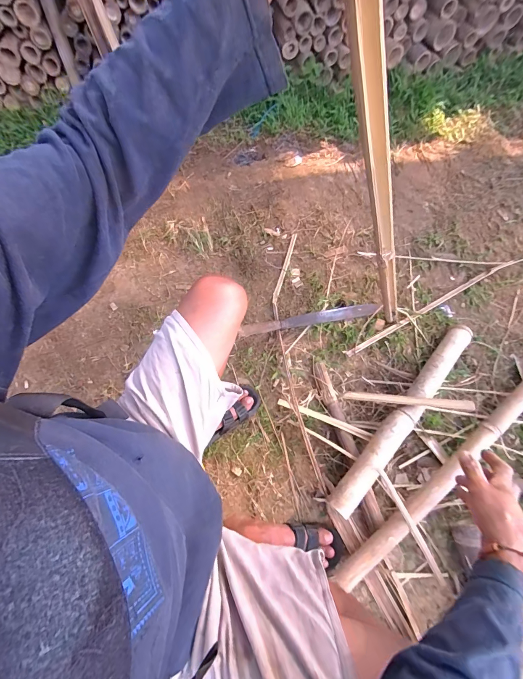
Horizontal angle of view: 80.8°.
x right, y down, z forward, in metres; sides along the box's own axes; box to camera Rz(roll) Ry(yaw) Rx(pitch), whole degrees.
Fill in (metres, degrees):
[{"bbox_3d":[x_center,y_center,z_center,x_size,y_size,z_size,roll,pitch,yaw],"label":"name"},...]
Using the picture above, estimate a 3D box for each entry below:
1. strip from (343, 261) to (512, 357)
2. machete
[{"bbox_3d":[0.532,-0.106,0.951,0.645,0.017,0.020,-28,68,-10],"label":"strip"},{"bbox_3d":[0.147,-0.065,0.933,0.427,0.035,0.051,-11,66,-3],"label":"machete"}]

